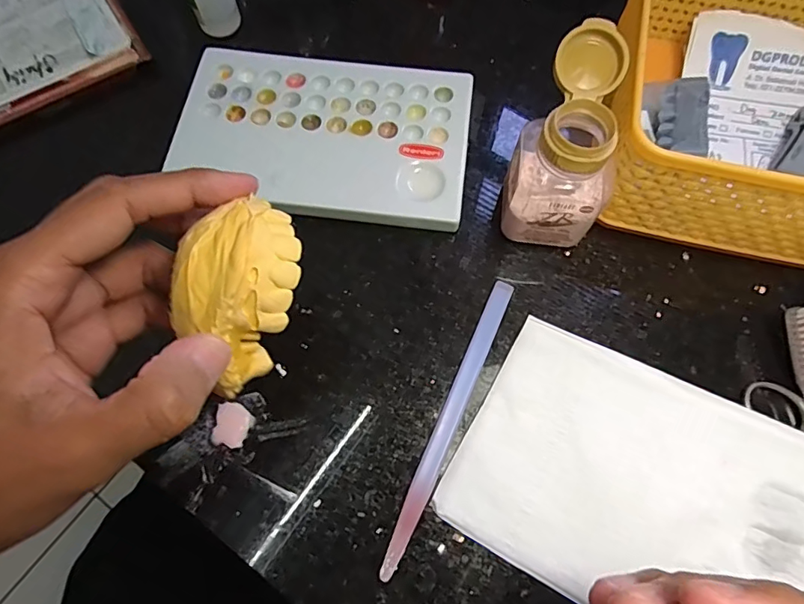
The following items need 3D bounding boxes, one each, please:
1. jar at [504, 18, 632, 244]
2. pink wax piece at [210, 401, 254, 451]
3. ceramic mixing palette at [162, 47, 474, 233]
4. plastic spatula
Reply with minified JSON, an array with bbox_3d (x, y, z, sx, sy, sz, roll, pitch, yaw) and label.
[{"bbox_3d":[0.077,-0.069,0.231,0.048,0.065,0.074,24,77,6],"label":"jar"},{"bbox_3d":[-0.076,0.055,0.226,0.016,0.004,0.019,12,71,4],"label":"pink wax piece"},{"bbox_3d":[-0.041,-0.089,0.270,0.152,0.009,0.093,8,70,3],"label":"ceramic mixing palette"},{"bbox_3d":[0.022,0.051,0.224,0.009,0.006,0.137,23,72,8],"label":"plastic spatula"}]

